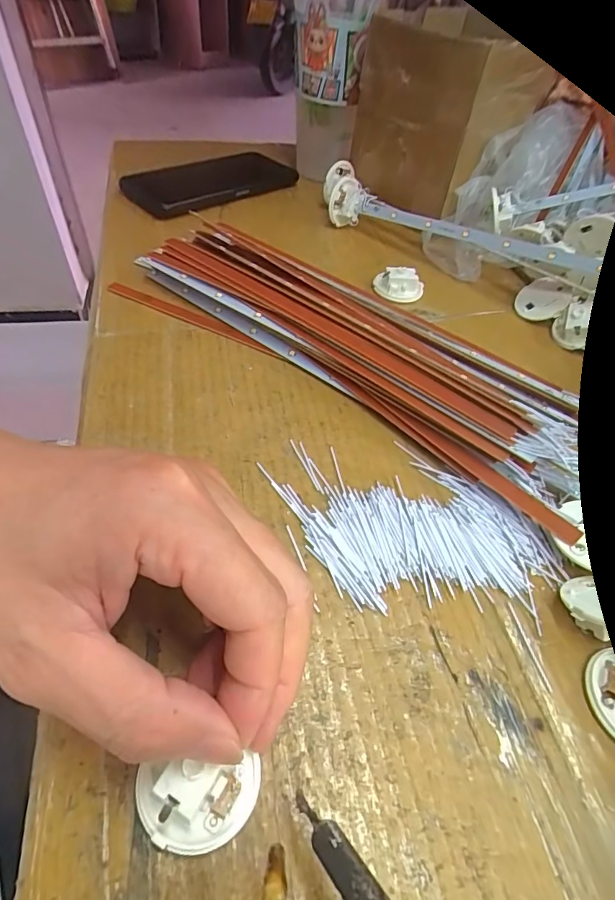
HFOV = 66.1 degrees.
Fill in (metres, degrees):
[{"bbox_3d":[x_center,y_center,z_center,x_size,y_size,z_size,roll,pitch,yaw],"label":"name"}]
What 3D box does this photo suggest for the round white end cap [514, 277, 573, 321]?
[{"bbox_3d":[0.175,-0.113,0.353,0.034,0.007,0.037,-15,62,31],"label":"round white end cap"}]

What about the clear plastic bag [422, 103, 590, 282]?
[{"bbox_3d":[0.163,-0.211,0.397,0.073,0.055,0.160,38,96,25],"label":"clear plastic bag"}]

